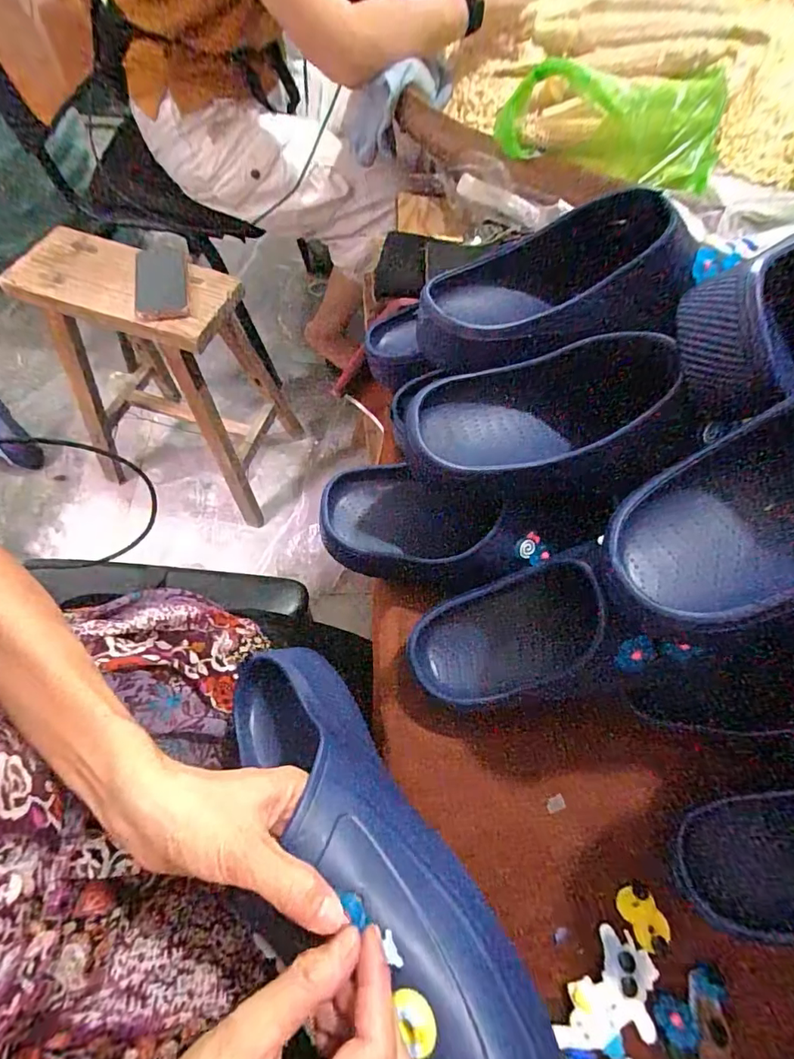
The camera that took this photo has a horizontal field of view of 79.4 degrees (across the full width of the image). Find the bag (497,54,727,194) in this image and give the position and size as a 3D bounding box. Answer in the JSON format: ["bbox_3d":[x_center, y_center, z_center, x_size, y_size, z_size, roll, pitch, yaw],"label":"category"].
[{"bbox_3d":[0.259,-0.486,0.578,0.275,0.090,0.097,6,62,0],"label":"bag"}]

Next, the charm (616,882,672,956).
[{"bbox_3d":[0.169,0.266,0.326,0.025,0.007,0.042,-27,65,-3],"label":"charm"}]

